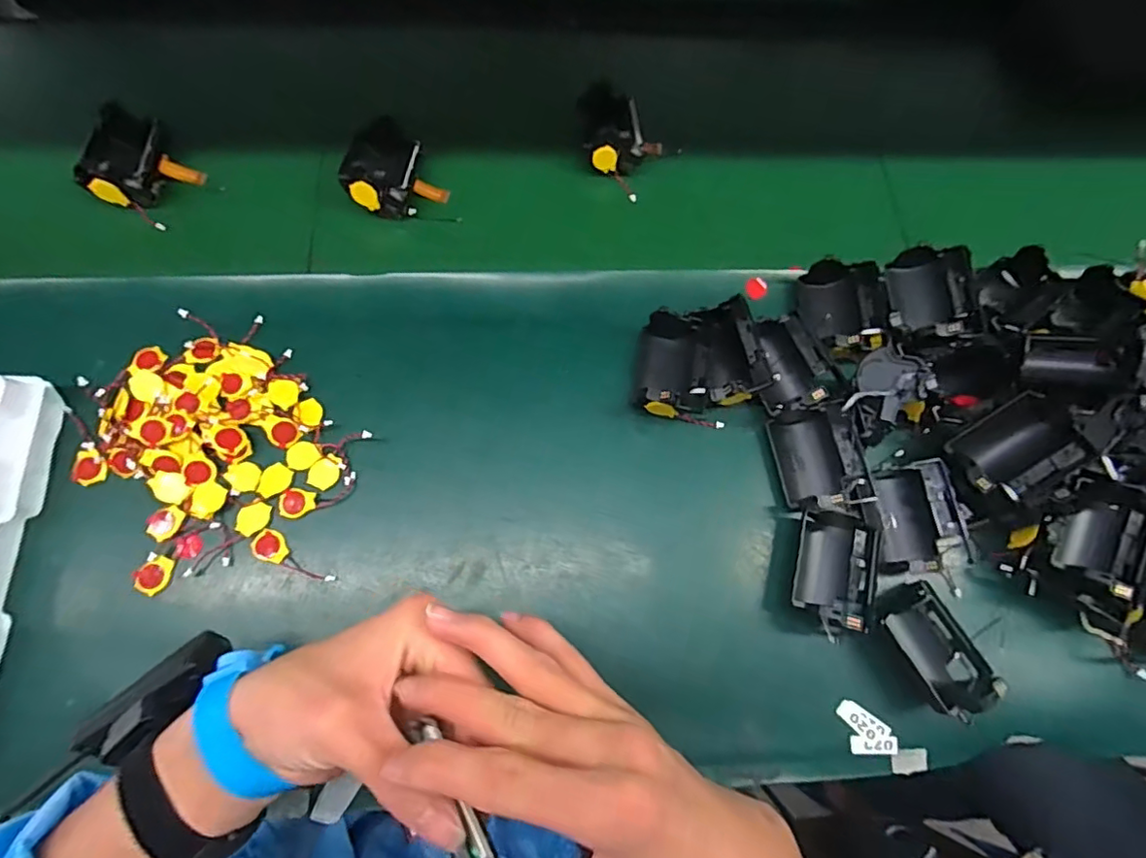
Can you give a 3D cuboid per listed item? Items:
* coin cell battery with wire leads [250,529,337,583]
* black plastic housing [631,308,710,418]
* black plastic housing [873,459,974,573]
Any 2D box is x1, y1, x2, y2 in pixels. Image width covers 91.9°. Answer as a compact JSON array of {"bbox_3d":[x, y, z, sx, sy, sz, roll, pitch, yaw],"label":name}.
[{"bbox_3d":[-0.185,0.084,0.368,0.060,0.004,0.019,21,74,4],"label":"coin cell battery with wire leads"},{"bbox_3d":[0.071,-0.047,0.404,0.051,0.036,0.074,9,74,1],"label":"black plastic housing"},{"bbox_3d":[0.236,0.060,0.375,0.042,0.034,0.071,1,74,-2],"label":"black plastic housing"}]

